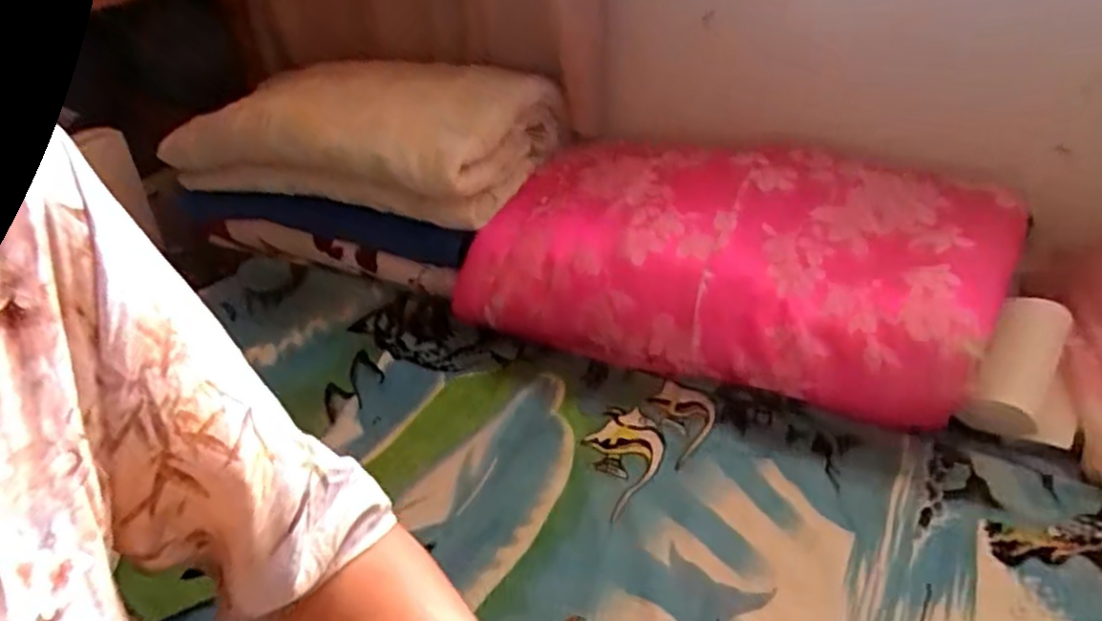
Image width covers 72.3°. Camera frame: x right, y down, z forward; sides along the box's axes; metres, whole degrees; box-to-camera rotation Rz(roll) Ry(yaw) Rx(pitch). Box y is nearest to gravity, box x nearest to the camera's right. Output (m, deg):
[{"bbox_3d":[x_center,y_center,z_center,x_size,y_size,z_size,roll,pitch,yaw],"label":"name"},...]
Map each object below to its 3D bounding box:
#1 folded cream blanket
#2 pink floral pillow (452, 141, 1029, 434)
[{"bbox_3d":[-0.227,-0.253,1.026,0.417,0.138,0.260,12,39,24],"label":"folded cream blanket"},{"bbox_3d":[0.205,-0.062,0.905,0.586,0.148,0.294,11,38,23],"label":"pink floral pillow"}]

